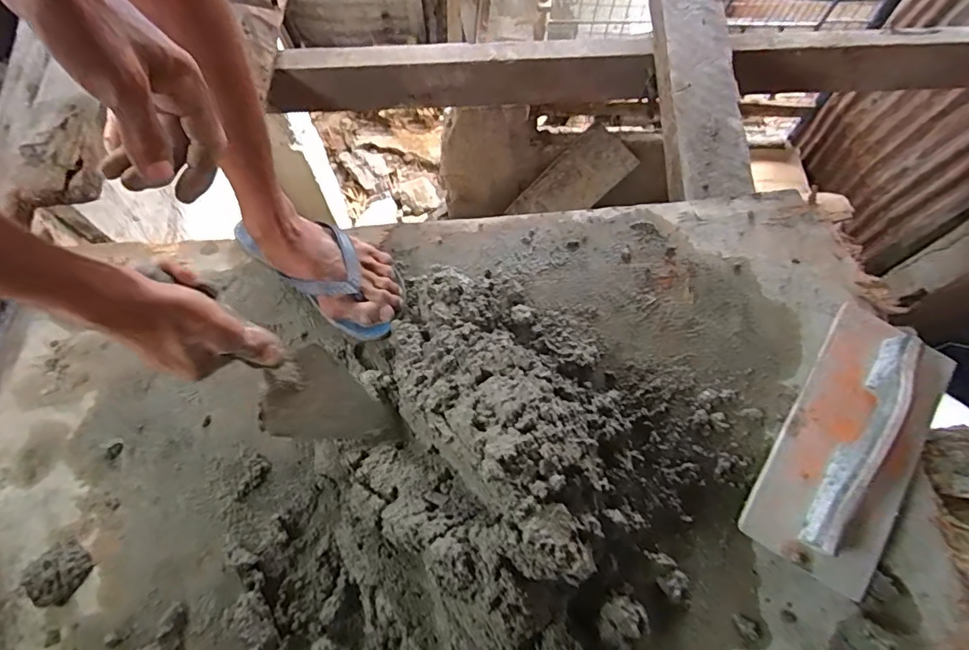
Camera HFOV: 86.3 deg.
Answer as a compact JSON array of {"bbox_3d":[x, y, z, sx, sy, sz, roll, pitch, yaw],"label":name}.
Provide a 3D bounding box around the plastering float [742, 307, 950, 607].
[{"bbox_3d":[0.389,0.121,0.533,0.144,0.081,0.279,33,70,14],"label":"plastering float"}]

